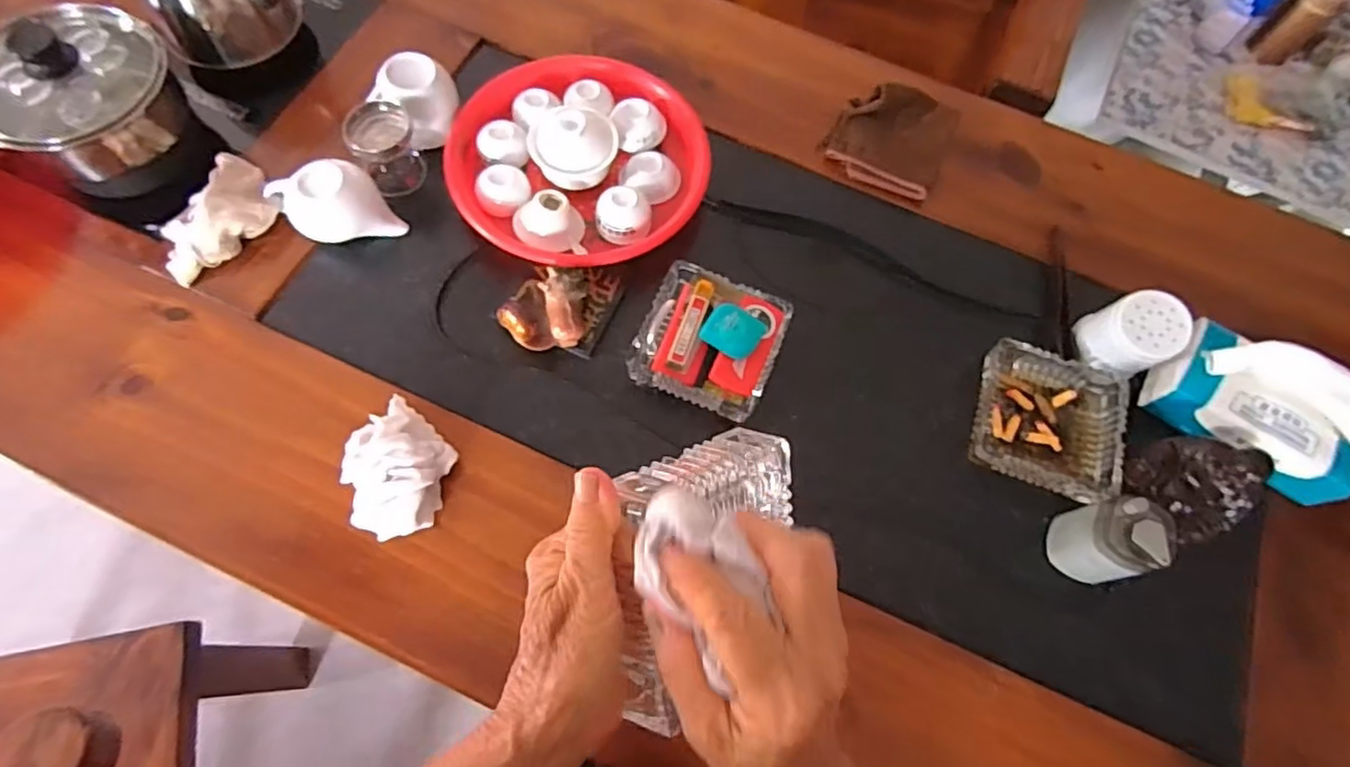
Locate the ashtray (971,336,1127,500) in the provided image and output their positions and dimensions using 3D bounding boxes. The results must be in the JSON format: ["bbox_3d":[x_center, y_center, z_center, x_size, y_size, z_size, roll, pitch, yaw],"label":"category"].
[{"bbox_3d":[0.338,0.031,0.600,0.120,0.037,0.127,19,68,4],"label":"ashtray"}]

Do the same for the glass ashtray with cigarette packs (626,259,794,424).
[{"bbox_3d":[0.033,-0.045,0.596,0.122,0.057,0.120,22,69,5],"label":"glass ashtray with cigarette packs"}]

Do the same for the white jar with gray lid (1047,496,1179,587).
[{"bbox_3d":[0.349,0.128,0.532,0.050,0.091,0.058,-8,69,-7],"label":"white jar with gray lid"}]

